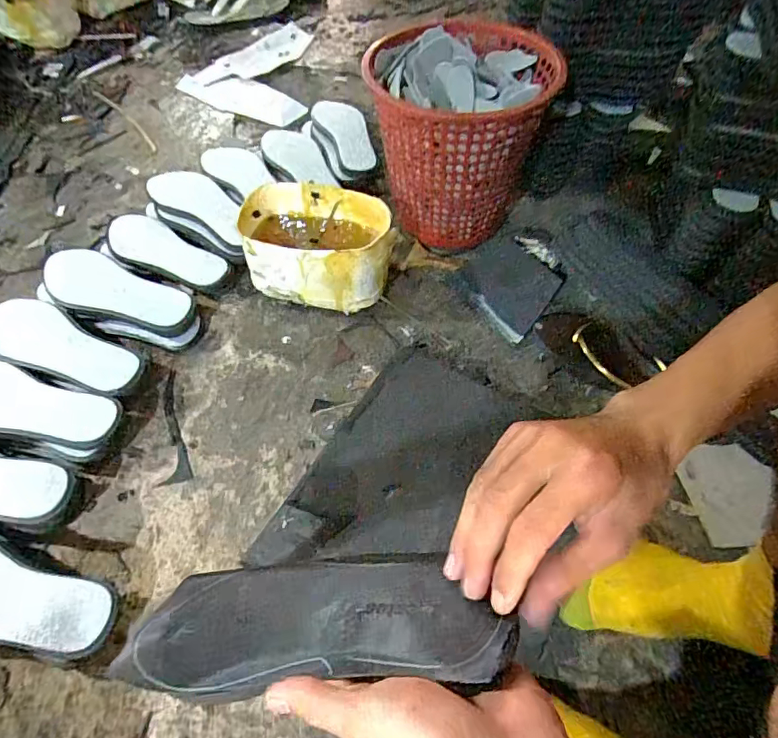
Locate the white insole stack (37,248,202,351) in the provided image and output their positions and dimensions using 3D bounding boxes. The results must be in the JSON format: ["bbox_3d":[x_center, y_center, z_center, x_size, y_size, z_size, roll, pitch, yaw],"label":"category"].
[{"bbox_3d":[-0.386,-0.103,0.731,0.261,0.060,0.100,18,59,9],"label":"white insole stack"}]

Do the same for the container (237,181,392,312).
[{"bbox_3d":[-0.104,-0.168,0.724,0.200,0.128,0.135,1,56,0],"label":"container"}]

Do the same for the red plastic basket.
[{"bbox_3d":[0.094,-0.334,0.740,0.249,0.252,0.224,0,56,0],"label":"red plastic basket"}]

